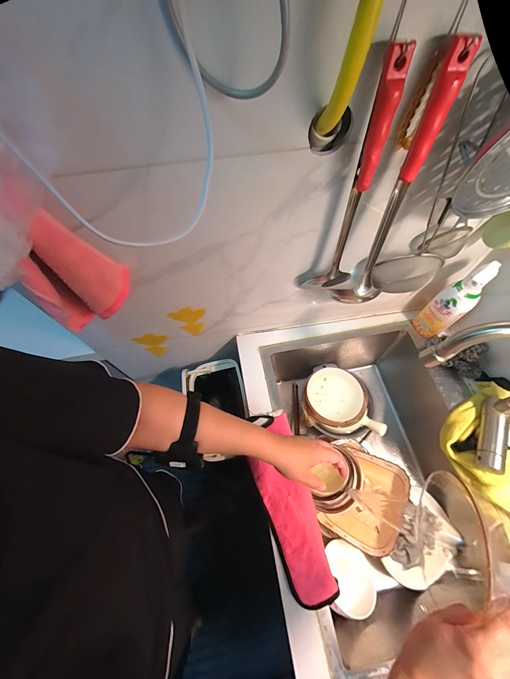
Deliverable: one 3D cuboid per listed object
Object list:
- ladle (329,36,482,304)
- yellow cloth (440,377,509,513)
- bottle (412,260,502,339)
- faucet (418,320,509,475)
[{"bbox_3d":[0.185,-0.162,0.379,0.072,0.340,0.074,31,69,17],"label":"ladle"},{"bbox_3d":[0.478,0.219,0.545,0.147,0.084,0.266,-10,63,-1],"label":"yellow cloth"},{"bbox_3d":[0.422,-0.071,0.581,0.062,0.218,0.055,9,64,8],"label":"bottle"},{"bbox_3d":[0.373,0.112,0.419,0.242,0.302,0.138,8,64,8],"label":"faucet"}]

